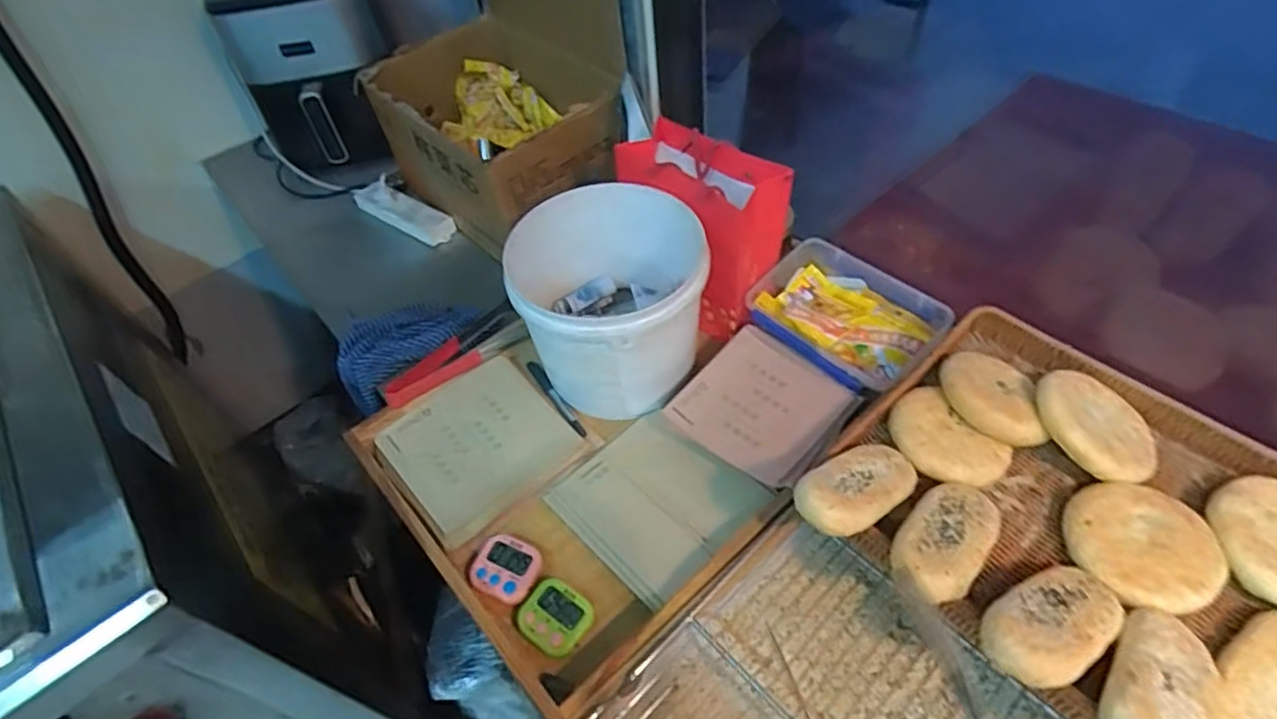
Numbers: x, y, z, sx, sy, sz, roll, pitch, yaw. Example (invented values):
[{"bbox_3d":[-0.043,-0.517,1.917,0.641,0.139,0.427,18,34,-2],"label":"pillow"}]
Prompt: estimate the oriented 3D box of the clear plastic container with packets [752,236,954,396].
[{"bbox_3d":[0.240,-0.052,0.775,0.156,0.057,0.194,-36,57,-21],"label":"clear plastic container with packets"}]

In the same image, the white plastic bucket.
[{"bbox_3d":[-0.035,-0.064,0.735,0.204,0.168,0.208,-3,52,4],"label":"white plastic bucket"}]

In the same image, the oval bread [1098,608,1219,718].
[{"bbox_3d":[0.362,0.225,0.441,0.058,0.026,0.138,35,41,28],"label":"oval bread"}]

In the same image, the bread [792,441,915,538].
[{"bbox_3d":[0.194,0.110,0.556,0.132,0.028,0.062,-17,48,-37],"label":"bread"}]

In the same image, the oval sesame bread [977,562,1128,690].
[{"bbox_3d":[0.310,0.193,0.474,0.133,0.027,0.062,-15,49,-32],"label":"oval sesame bread"}]

